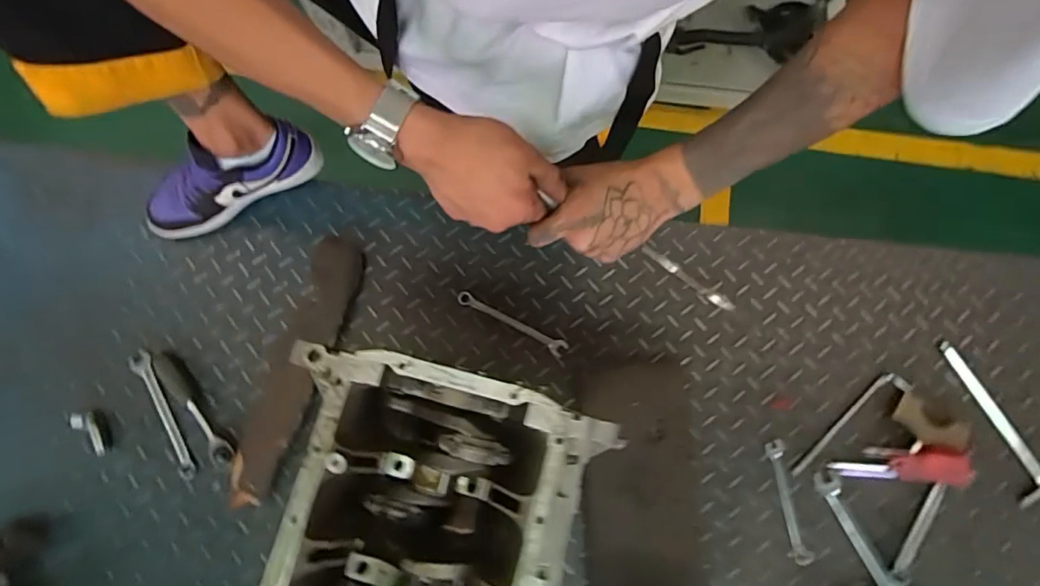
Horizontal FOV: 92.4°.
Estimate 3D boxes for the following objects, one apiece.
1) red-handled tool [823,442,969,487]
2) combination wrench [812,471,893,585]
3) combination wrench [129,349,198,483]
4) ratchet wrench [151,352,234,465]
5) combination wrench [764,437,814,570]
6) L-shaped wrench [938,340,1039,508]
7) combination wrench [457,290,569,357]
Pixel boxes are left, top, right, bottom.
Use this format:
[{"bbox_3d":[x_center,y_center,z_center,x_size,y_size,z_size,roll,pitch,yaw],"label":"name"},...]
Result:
[{"bbox_3d":[0.507,0.223,0.661,0.166,0.031,0.050,5,77,1],"label":"red-handled tool"},{"bbox_3d":[0.451,0.332,0.650,0.032,0.011,0.201,-24,78,-5],"label":"combination wrench"},{"bbox_3d":[-0.492,0.166,0.687,0.028,0.004,0.194,-32,79,-7],"label":"combination wrench"},{"bbox_3d":[-0.452,0.156,0.682,0.033,0.024,0.191,-41,80,-8],"label":"ratchet wrench"},{"bbox_3d":[0.361,0.280,0.669,0.025,0.004,0.158,-9,77,-2],"label":"combination wrench"},{"bbox_3d":[0.643,0.172,0.682,0.039,0.010,0.224,-22,78,-5],"label":"L-shaped wrench"},{"bbox_3d":[-0.013,0.043,0.721,0.171,0.011,0.023,27,79,6],"label":"combination wrench"}]

